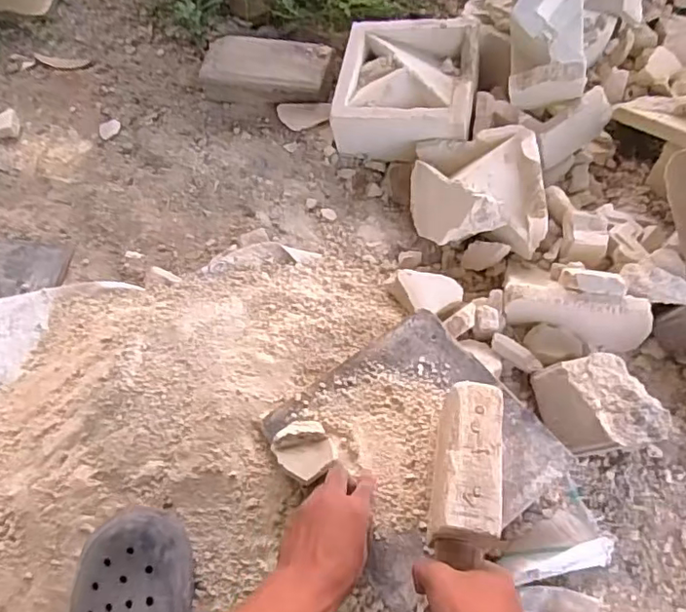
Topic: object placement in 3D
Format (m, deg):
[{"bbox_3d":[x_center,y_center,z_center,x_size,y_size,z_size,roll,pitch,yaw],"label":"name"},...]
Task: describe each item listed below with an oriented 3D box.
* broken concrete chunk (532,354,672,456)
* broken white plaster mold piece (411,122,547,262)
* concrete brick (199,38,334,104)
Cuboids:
[{"bbox_3d":[0.287,0.112,0.652,0.100,0.066,0.114,-10,58,-5],"label":"broken concrete chunk"},{"bbox_3d":[0.180,-0.160,0.785,0.163,0.077,0.183,-1,59,0],"label":"broken white plaster mold piece"},{"bbox_3d":[-0.127,-0.384,0.977,0.222,0.071,0.098,7,63,7],"label":"concrete brick"}]

